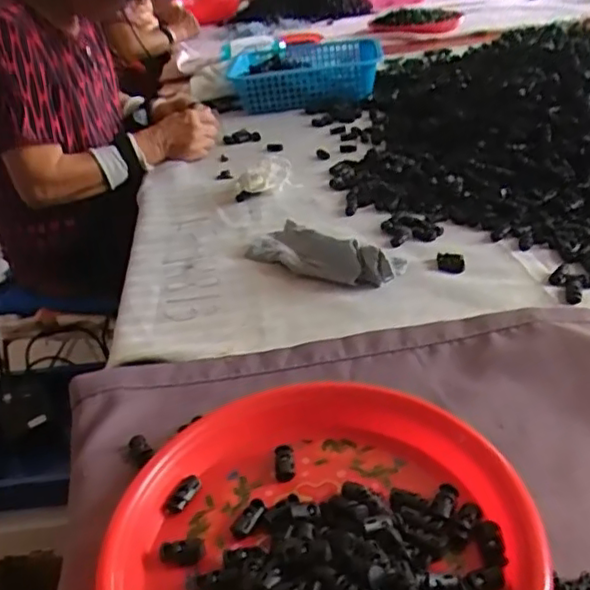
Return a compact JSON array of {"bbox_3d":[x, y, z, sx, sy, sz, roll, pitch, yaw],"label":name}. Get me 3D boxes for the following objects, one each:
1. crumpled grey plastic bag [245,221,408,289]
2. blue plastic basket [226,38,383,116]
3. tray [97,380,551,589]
[{"bbox_3d":[0.029,-0.055,0.686,0.184,0.042,0.073,17,40,32],"label":"crumpled grey plastic bag"},{"bbox_3d":[0.025,-0.451,1.269,0.302,0.073,0.234,-4,33,5],"label":"blue plastic basket"},{"bbox_3d":[0.014,0.143,0.384,0.244,0.037,0.226,-5,33,3],"label":"tray"}]

